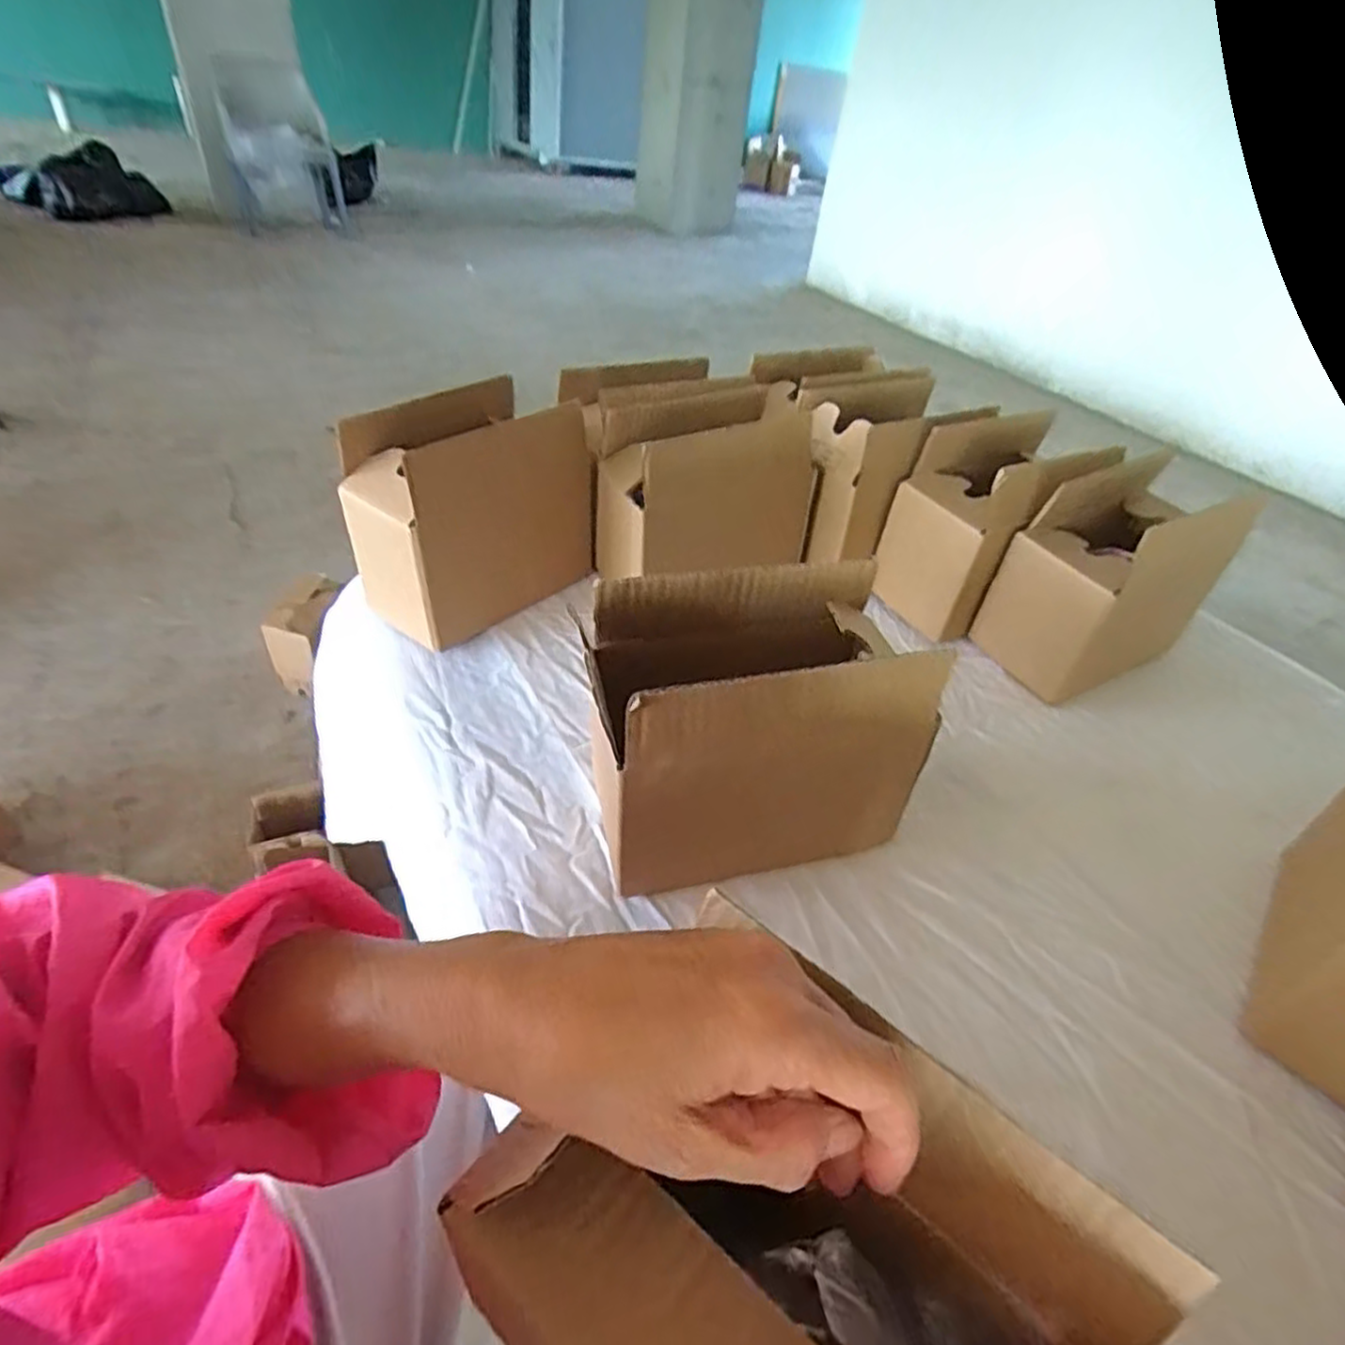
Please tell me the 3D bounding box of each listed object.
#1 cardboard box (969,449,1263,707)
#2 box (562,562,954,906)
[{"bbox_3d":[0.358,-0.080,0.605,0.166,0.160,0.102,-17,46,-26],"label":"cardboard box"},{"bbox_3d":[0.047,0.034,0.421,0.167,0.161,0.098,-4,41,-13],"label":"box"}]

